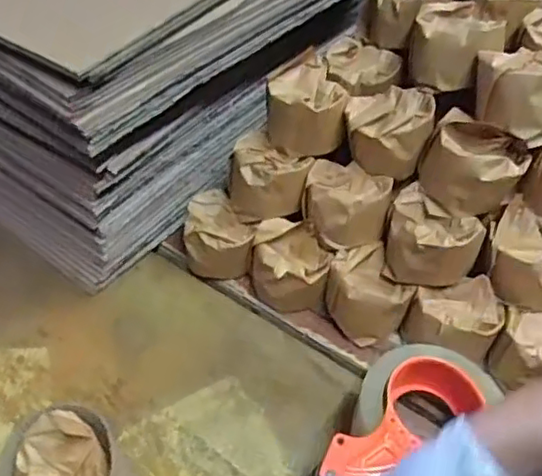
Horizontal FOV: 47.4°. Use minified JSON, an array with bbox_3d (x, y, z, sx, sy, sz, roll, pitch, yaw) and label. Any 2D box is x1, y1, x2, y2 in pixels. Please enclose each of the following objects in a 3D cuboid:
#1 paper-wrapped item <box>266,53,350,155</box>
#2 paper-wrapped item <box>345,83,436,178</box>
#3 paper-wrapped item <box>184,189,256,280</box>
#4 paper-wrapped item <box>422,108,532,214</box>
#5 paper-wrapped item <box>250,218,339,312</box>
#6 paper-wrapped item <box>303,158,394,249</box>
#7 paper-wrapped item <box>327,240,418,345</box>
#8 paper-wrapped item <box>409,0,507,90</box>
[{"bbox_3d":[0.034,-0.132,0.622,0.075,0.055,0.090,1,48,-2],"label":"paper-wrapped item"},{"bbox_3d":[0.112,-0.103,0.595,0.078,0.067,0.061,3,48,1],"label":"paper-wrapped item"},{"bbox_3d":[-0.053,-0.001,0.641,0.071,0.059,0.077,2,48,-1],"label":"paper-wrapped item"},{"bbox_3d":[0.177,-0.064,0.549,0.080,0.064,0.054,34,55,25],"label":"paper-wrapped item"},{"bbox_3d":[0.019,0.028,0.611,0.079,0.067,0.069,12,49,8],"label":"paper-wrapped item"},{"bbox_3d":[0.073,-0.035,0.602,0.081,0.048,0.075,12,49,9],"label":"paper-wrapped item"},{"bbox_3d":[0.092,0.056,0.596,0.058,0.069,0.074,-24,53,-22],"label":"paper-wrapped item"},{"bbox_3d":[0.177,-0.189,0.592,0.081,0.054,0.094,15,49,11],"label":"paper-wrapped item"}]

